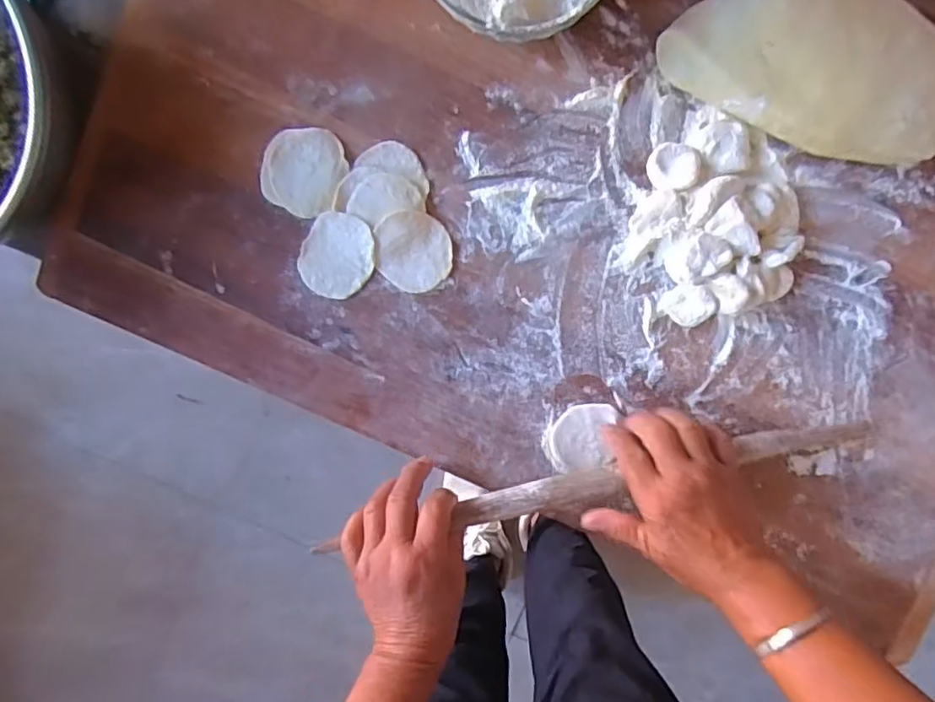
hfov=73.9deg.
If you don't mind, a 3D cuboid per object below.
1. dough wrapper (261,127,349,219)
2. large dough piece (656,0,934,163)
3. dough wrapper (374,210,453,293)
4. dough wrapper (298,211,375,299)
[{"bbox_3d":[-0.129,-0.143,0.491,0.062,0.010,0.066,0,97,3],"label":"dough wrapper"},{"bbox_3d":[0.255,-0.209,0.446,0.211,0.050,0.118,29,97,0],"label":"large dough piece"},{"bbox_3d":[-0.043,-0.079,0.496,0.060,0.006,0.062,3,106,-2],"label":"dough wrapper"},{"bbox_3d":[-0.104,-0.076,0.498,0.058,0.004,0.065,34,97,-1],"label":"dough wrapper"}]

